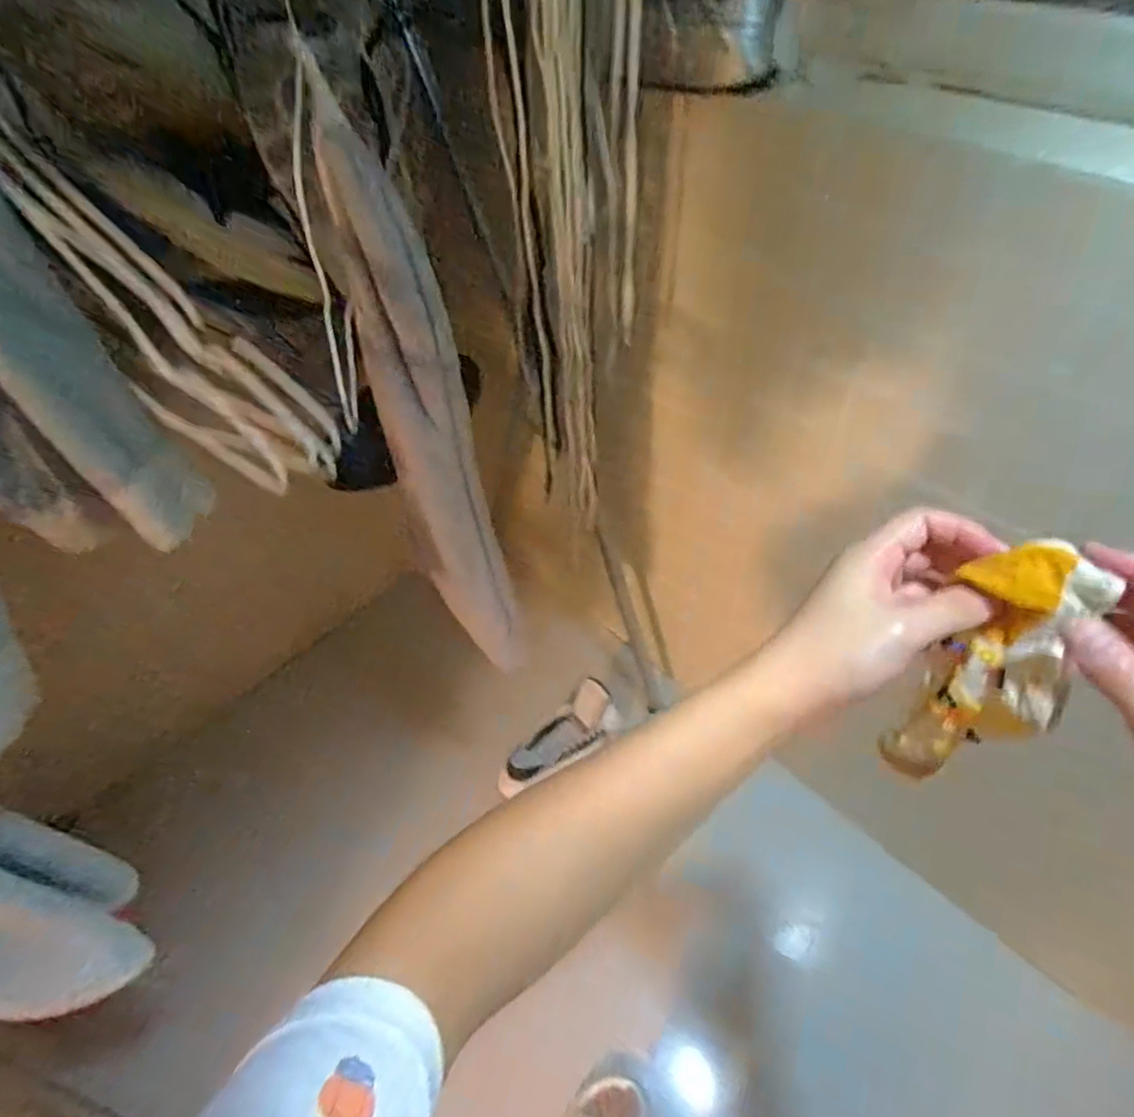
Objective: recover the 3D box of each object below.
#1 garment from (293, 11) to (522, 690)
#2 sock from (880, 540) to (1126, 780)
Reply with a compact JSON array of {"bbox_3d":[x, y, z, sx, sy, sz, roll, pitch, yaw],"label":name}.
[{"bbox_3d":[-0.119,-0.084,0.601,0.078,0.555,0.081,-20,53,-11],"label":"garment"},{"bbox_3d":[0.203,0.062,0.323,0.056,0.147,0.035,35,40,27],"label":"sock"}]

